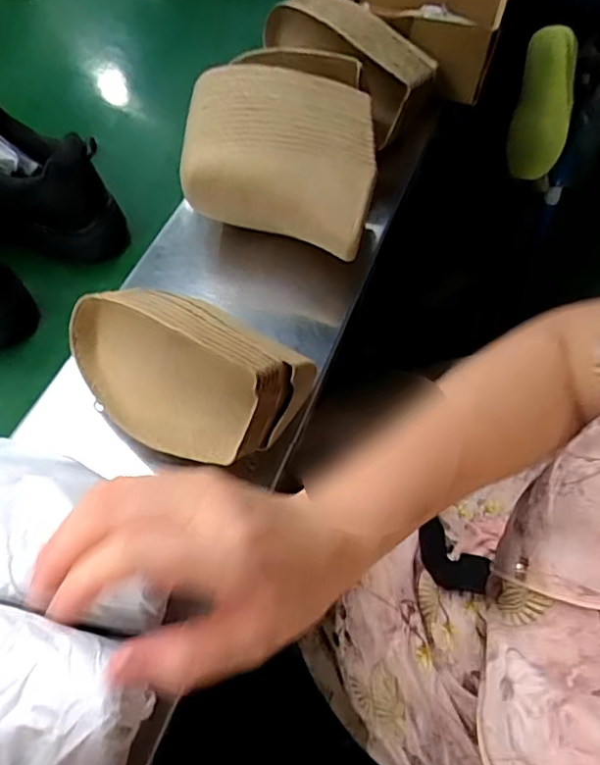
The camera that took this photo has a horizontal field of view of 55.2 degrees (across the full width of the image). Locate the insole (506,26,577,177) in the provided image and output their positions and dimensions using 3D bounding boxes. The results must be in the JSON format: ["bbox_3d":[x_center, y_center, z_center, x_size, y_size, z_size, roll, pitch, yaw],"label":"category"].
[{"bbox_3d":[0.498,-0.566,1.180,0.117,0.276,0.038,-5,31,-5],"label":"insole"}]

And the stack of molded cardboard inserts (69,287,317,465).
[{"bbox_3d":[-0.099,-0.003,0.493,0.182,0.124,0.093,34,34,23],"label":"stack of molded cardboard inserts"}]

